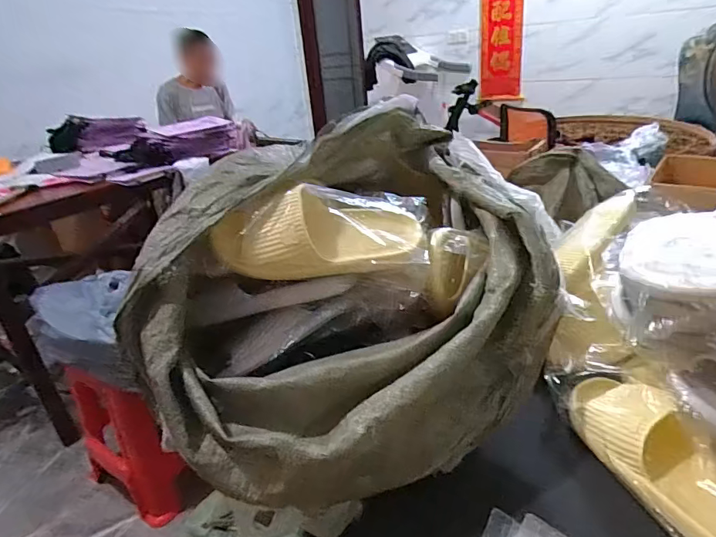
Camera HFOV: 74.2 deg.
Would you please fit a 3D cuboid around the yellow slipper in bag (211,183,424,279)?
[{"bbox_3d":[-0.042,-0.043,0.548,0.233,0.081,0.082,-7,26,-1],"label":"yellow slipper in bag"}]

